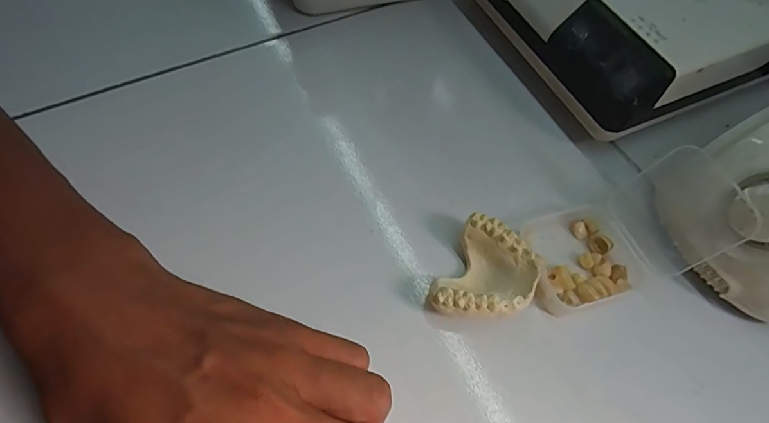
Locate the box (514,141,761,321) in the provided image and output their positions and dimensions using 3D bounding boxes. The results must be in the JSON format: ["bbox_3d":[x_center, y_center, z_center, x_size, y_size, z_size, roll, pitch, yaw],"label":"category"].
[{"bbox_3d":[0.131,0.009,0.242,0.104,0.054,0.065,-14,60,-8],"label":"box"}]

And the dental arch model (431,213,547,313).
[{"bbox_3d":[0.056,0.037,0.240,0.046,0.027,0.057,28,63,16],"label":"dental arch model"}]

